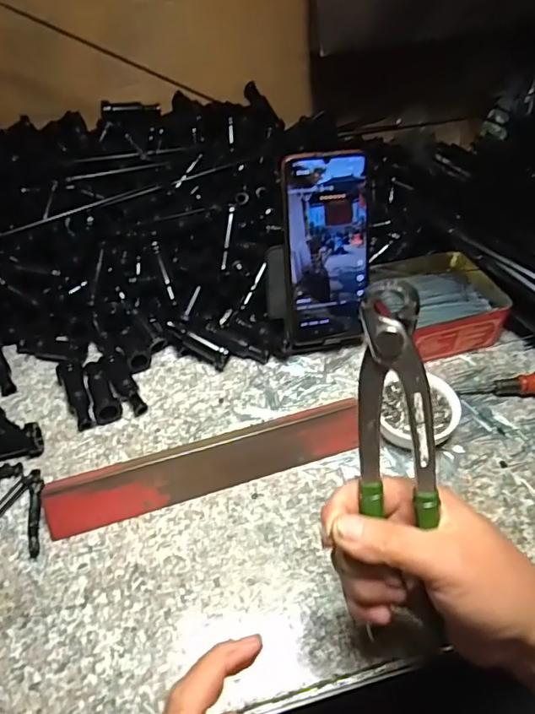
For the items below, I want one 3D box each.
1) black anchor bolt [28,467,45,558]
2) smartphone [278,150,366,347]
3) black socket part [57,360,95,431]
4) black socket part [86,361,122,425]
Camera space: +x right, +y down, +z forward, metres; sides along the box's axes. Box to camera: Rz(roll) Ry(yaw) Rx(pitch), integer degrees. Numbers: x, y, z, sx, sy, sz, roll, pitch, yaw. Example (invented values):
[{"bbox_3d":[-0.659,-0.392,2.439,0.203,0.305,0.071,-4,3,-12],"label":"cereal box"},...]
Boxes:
[{"bbox_3d":[-0.170,0.112,0.384,0.011,0.011,0.065,-9,47,-9],"label":"black anchor bolt"},{"bbox_3d":[0.053,-0.093,0.468,0.074,0.166,0.010,-7,24,-7],"label":"smartphone"},{"bbox_3d":[-0.165,0.031,0.456,0.019,0.015,0.070,-20,49,-19],"label":"black socket part"},{"bbox_3d":[-0.144,0.028,0.456,0.021,0.017,0.061,-17,48,-16],"label":"black socket part"}]

